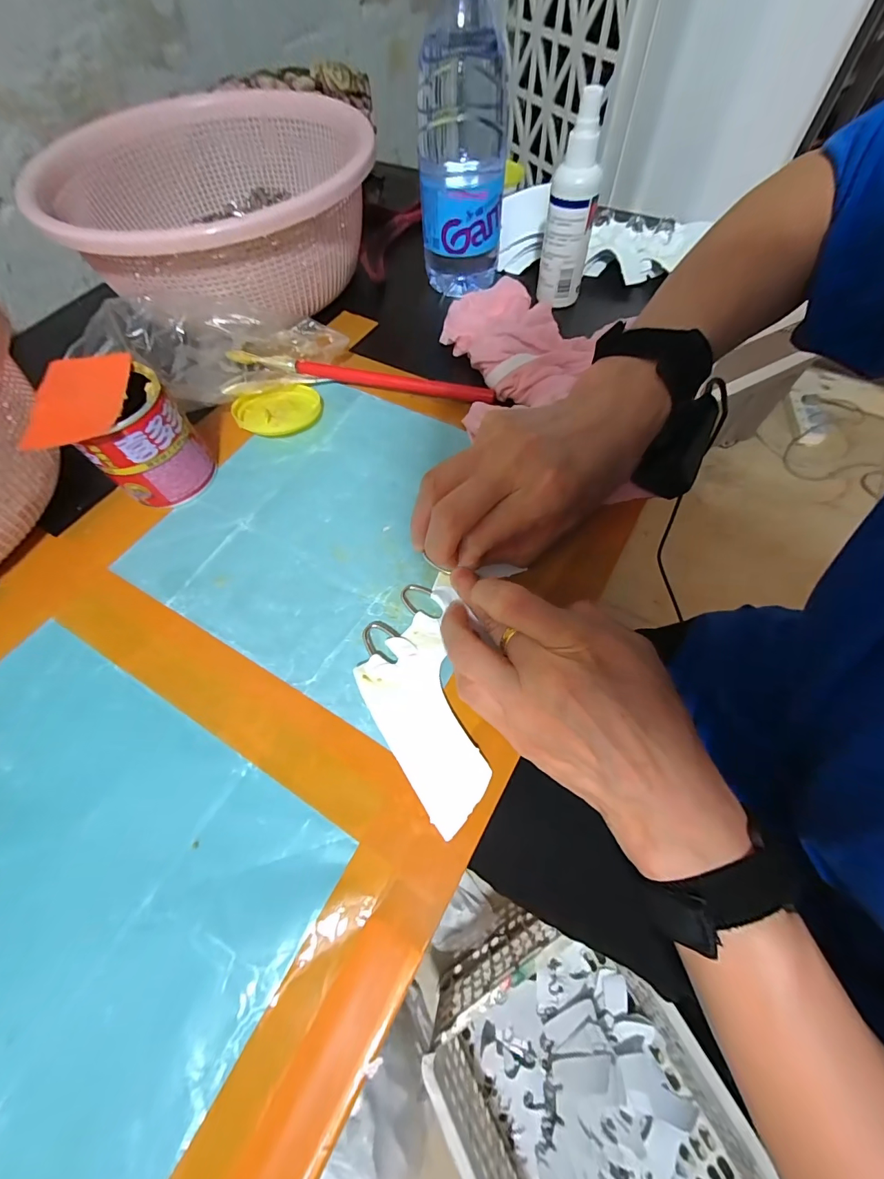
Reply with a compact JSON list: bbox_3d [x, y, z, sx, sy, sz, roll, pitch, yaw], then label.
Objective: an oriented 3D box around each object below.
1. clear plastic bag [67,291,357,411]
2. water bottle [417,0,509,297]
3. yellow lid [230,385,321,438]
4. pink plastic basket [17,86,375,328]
[{"bbox_3d":[-0.173,-0.190,0.331,0.185,0.051,0.084,-12,63,-21],"label":"clear plastic bag"},{"bbox_3d":[0.016,-0.352,0.331,0.070,0.190,0.062,1,63,4],"label":"water bottle"},{"bbox_3d":[-0.130,-0.144,0.329,0.064,0.013,0.053,-19,63,-6],"label":"yellow lid"},{"bbox_3d":[-0.199,-0.347,0.381,0.253,0.091,0.281,-26,64,-10],"label":"pink plastic basket"}]

